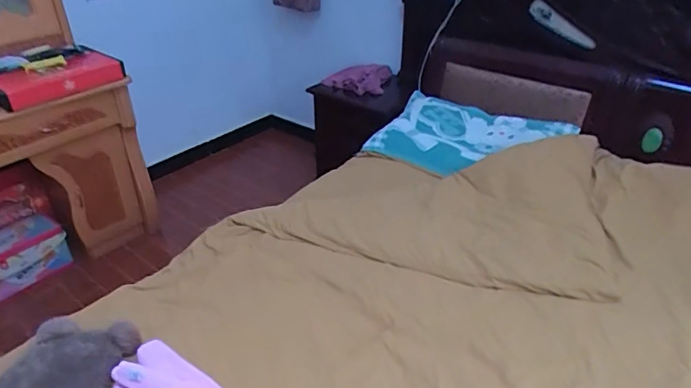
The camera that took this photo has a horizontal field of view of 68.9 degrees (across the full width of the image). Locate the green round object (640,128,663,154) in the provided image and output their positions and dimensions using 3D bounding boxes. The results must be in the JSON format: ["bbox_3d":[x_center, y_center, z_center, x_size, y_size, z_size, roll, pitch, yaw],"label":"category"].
[{"bbox_3d":[1.000,-0.174,1.646,0.053,0.082,0.013,18,37,25],"label":"green round object"}]

